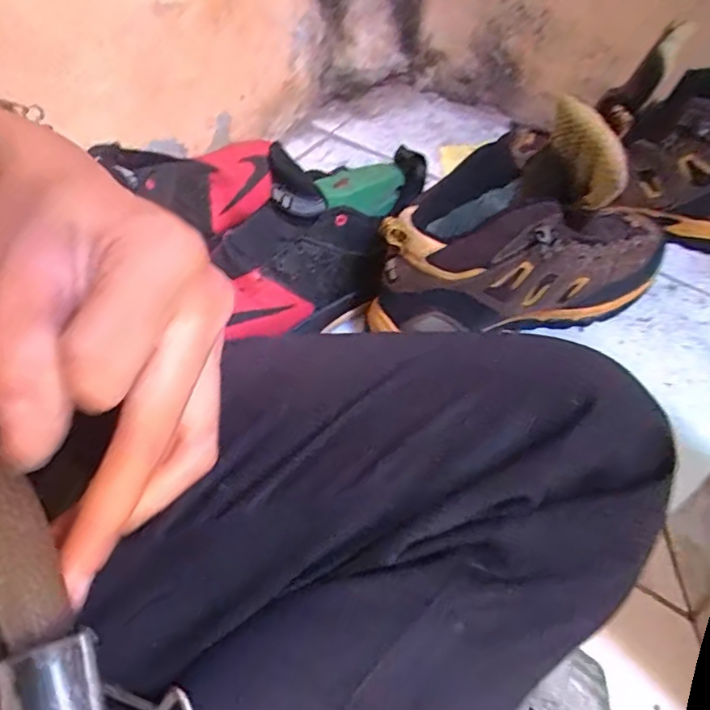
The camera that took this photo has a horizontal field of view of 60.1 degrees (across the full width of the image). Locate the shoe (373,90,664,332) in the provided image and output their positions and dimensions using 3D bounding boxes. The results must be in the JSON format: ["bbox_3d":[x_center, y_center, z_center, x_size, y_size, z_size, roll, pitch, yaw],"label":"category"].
[{"bbox_3d":[0.158,-0.118,0.489,0.273,0.155,0.103,1,48,-24],"label":"shoe"}]

